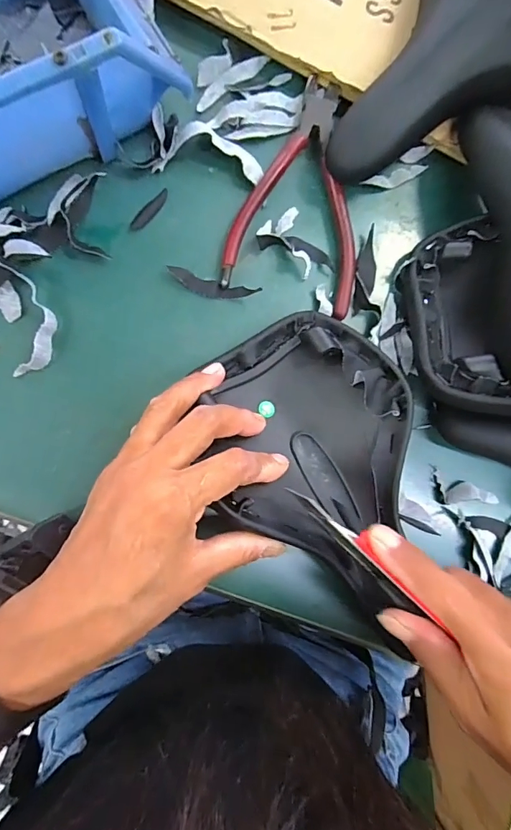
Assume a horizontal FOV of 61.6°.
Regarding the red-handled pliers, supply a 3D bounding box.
[{"bbox_3d":[0.034,-0.143,0.278,0.085,0.010,0.143,15,86,-7],"label":"red-handled pliers"}]

